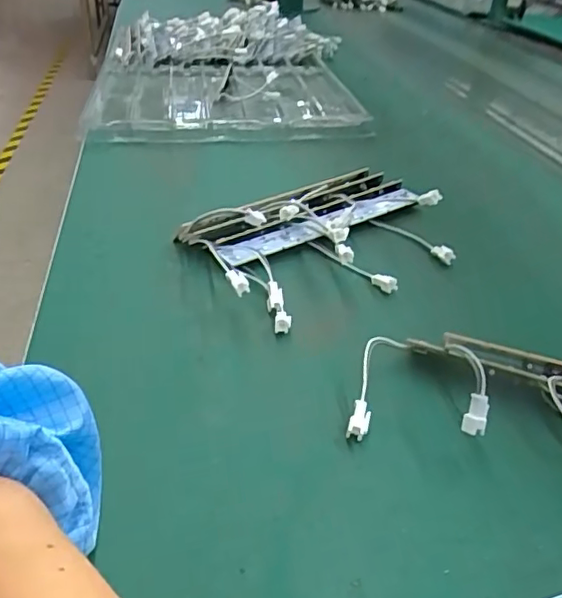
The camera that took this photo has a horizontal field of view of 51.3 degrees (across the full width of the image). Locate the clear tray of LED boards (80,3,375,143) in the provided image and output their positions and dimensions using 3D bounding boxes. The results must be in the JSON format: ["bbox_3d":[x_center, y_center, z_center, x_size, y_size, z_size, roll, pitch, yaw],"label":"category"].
[{"bbox_3d":[-0.079,-0.326,0.810,0.357,0.050,0.459,0,34,-4],"label":"clear tray of LED boards"}]

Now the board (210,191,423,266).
[{"bbox_3d":[0.039,-0.059,0.469,0.198,0.016,0.029,-22,42,-32],"label":"board"}]

